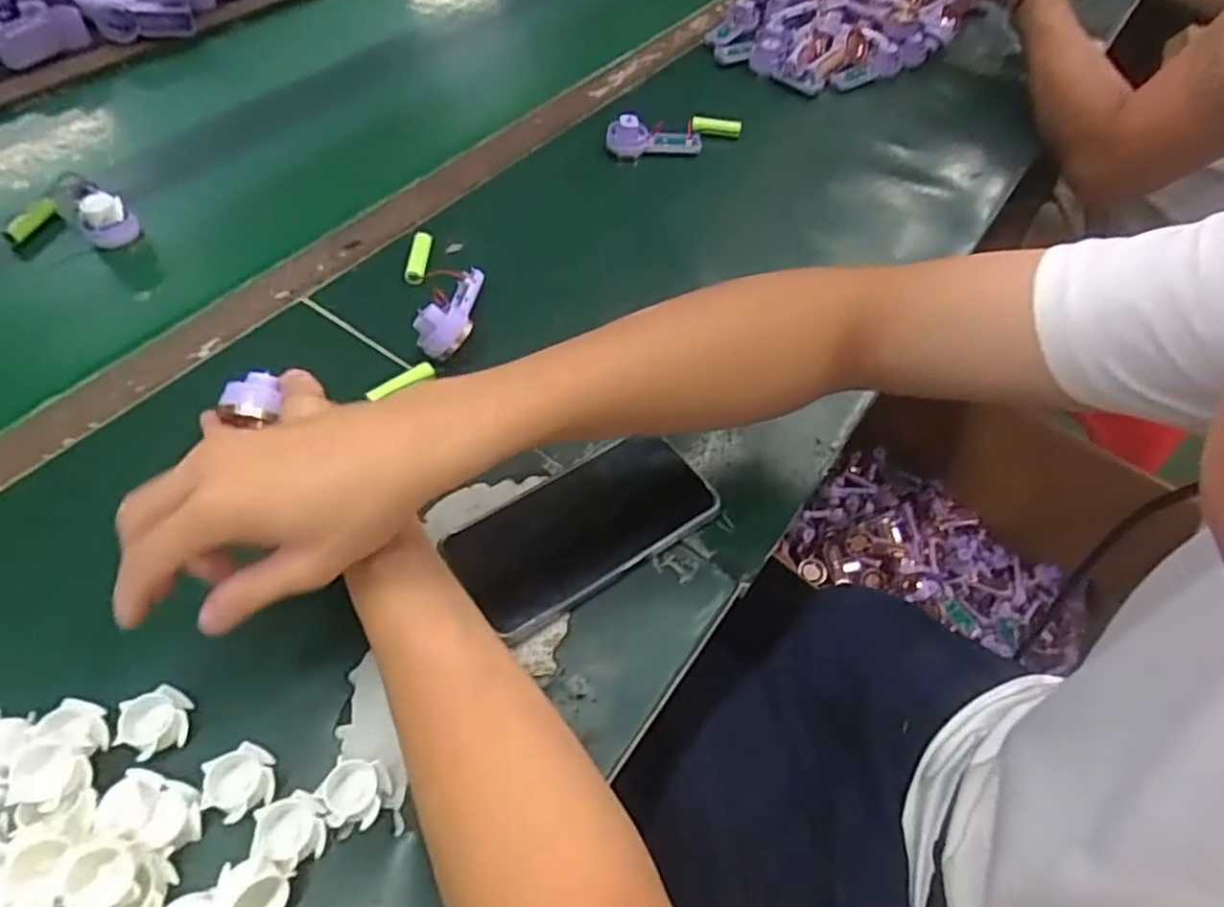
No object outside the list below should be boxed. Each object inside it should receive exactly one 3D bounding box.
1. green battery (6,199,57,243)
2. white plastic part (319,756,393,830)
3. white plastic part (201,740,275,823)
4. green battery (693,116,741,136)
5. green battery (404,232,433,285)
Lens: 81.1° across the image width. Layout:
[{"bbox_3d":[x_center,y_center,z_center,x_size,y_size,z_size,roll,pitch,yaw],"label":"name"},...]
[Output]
[{"bbox_3d":[-0.483,-0.194,0.595,0.016,0.012,0.051,9,54,4],"label":"green battery"},{"bbox_3d":[-0.124,0.165,0.346,0.029,0.015,0.028,7,54,2],"label":"white plastic part"},{"bbox_3d":[-0.177,0.157,0.342,0.029,0.020,0.030,1,54,-2],"label":"white plastic part"},{"bbox_3d":[0.109,-0.340,0.743,0.057,0.011,0.016,-3,53,-22],"label":"green battery"},{"bbox_3d":[-0.156,-0.158,0.579,0.015,0.015,0.051,3,54,-1],"label":"green battery"}]

